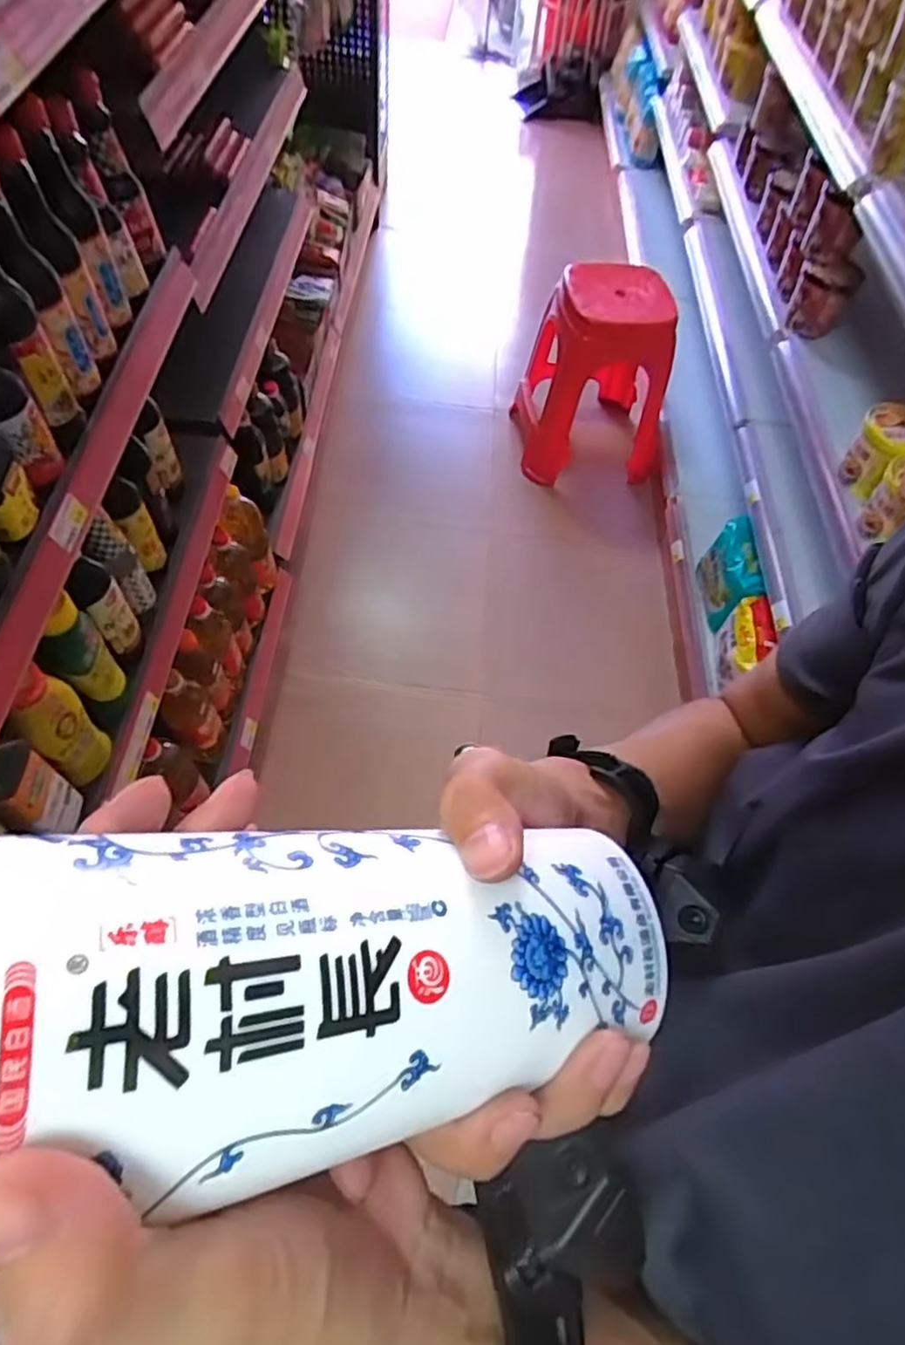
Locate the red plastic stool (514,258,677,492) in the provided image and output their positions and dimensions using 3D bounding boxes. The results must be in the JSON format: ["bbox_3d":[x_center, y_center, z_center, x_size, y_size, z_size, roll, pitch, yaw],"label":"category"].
[{"bbox_3d":[0.360,-0.727,1.753,0.330,0.484,0.330,-3,58,-7],"label":"red plastic stool"}]

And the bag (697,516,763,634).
[{"bbox_3d":[0.568,-0.201,1.430,0.062,0.168,0.165,-2,58,-6],"label":"bag"}]

